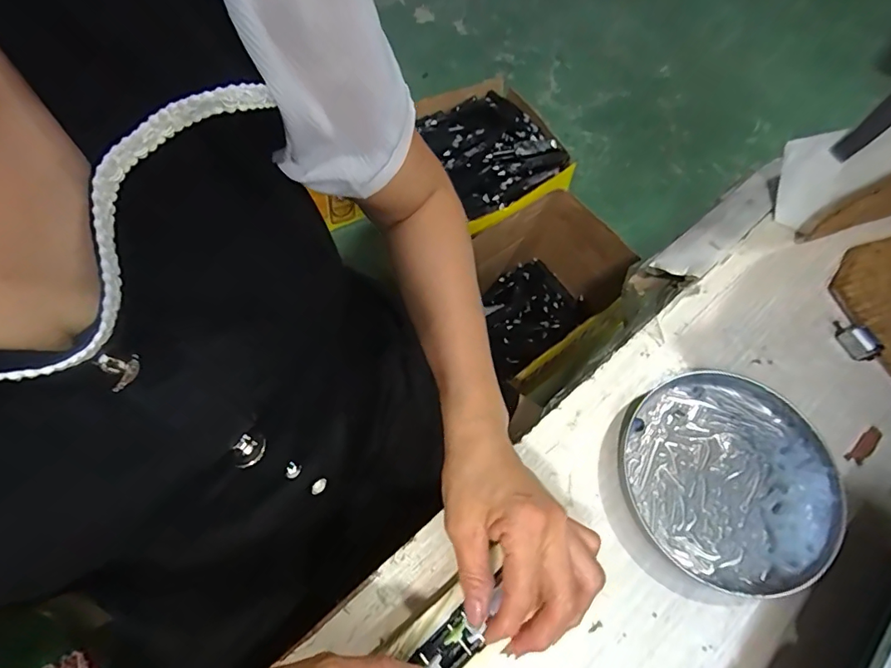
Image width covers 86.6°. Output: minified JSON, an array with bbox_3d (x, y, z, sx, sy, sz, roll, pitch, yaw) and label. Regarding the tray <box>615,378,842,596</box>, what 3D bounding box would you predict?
[{"bbox_3d":[0.200,0.100,0.335,0.137,0.018,0.139,0,66,0],"label":"tray"}]

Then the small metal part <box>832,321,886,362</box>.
[{"bbox_3d":[0.325,0.004,0.372,0.017,0.018,0.035,-28,69,-11],"label":"small metal part"}]

